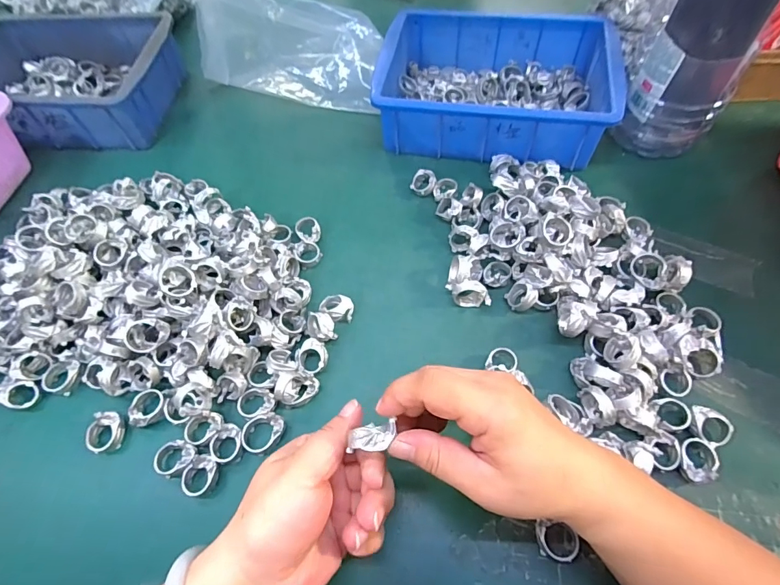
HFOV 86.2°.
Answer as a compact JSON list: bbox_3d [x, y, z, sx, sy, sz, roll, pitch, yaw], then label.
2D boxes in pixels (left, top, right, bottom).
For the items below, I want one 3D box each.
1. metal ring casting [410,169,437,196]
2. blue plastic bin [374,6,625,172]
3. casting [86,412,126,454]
[{"bbox_3d":[0.035,-0.115,0.440,0.027,0.016,0.028,4,60,5],"label":"metal ring casting"},{"bbox_3d":[0.115,-0.230,0.469,0.242,0.073,0.169,9,60,9],"label":"blue plastic bin"},{"bbox_3d":[-0.220,0.107,0.321,0.021,0.017,0.030,6,60,6],"label":"casting"}]

